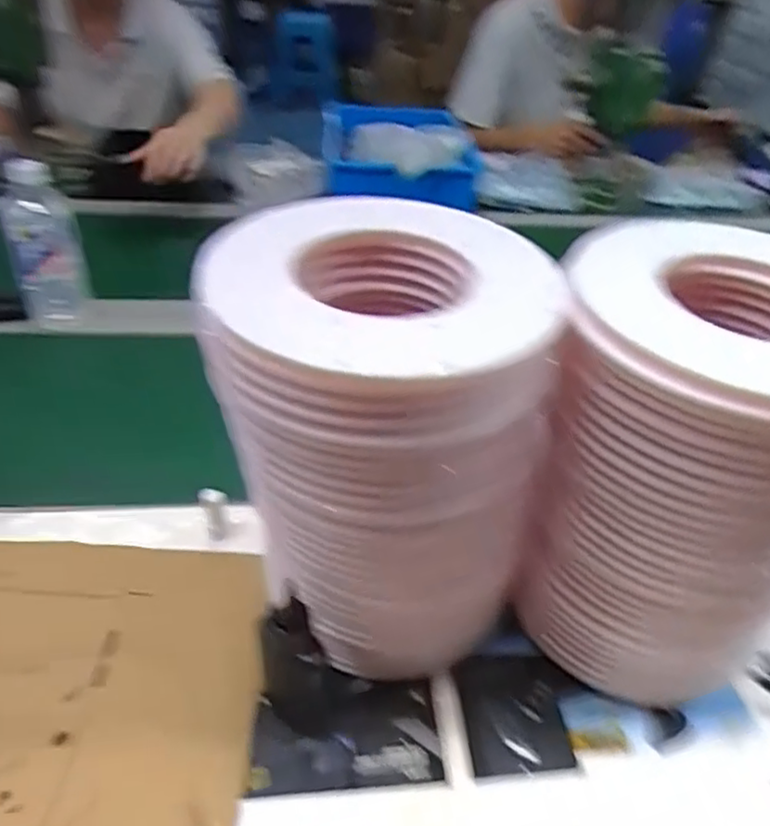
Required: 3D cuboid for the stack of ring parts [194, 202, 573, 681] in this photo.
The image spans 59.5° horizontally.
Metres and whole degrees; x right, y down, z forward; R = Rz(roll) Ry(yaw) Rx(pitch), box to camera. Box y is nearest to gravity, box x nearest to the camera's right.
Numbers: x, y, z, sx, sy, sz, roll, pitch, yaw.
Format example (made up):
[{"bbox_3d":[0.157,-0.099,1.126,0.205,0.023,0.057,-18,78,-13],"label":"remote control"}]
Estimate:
[{"bbox_3d":[-0.015,0.046,0.448,0.181,0.303,0.176,-7,40,-14],"label":"stack of ring parts"}]

